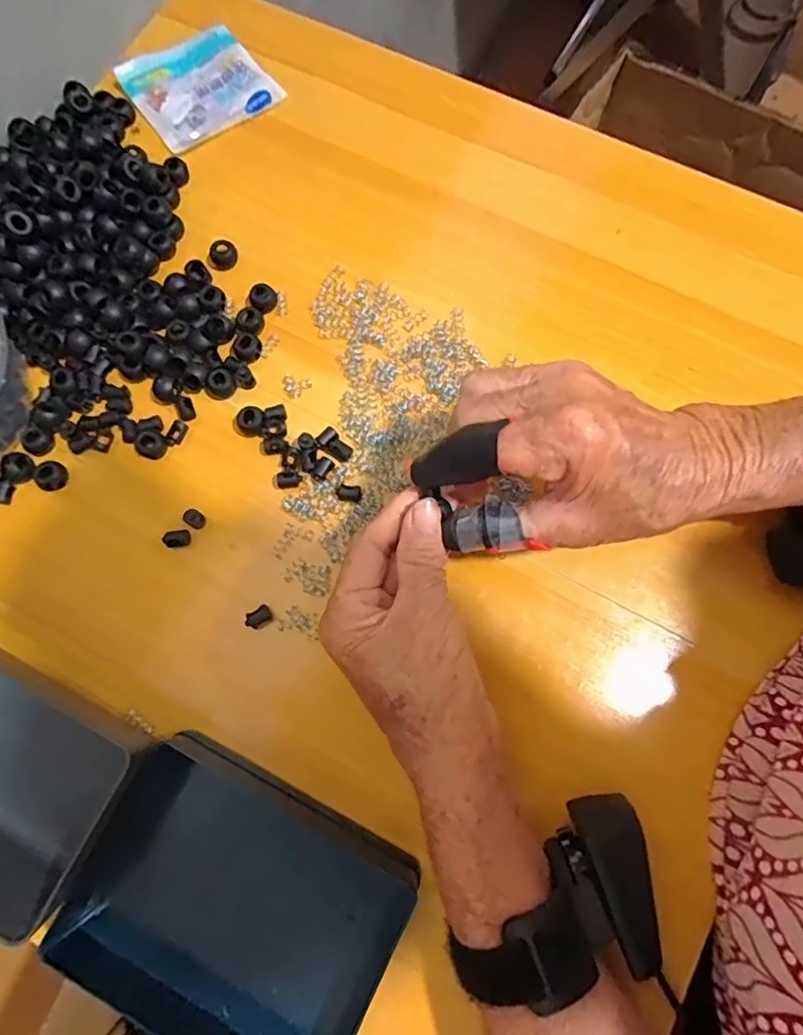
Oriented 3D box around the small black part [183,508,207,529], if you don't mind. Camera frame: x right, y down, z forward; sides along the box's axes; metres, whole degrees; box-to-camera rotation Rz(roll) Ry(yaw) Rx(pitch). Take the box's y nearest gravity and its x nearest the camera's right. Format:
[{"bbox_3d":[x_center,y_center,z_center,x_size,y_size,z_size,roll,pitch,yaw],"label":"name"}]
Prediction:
[{"bbox_3d":[-0.122,0.001,0.334,0.012,0.010,0.009,31,79,9],"label":"small black part"}]

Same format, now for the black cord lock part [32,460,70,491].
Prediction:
[{"bbox_3d":[-0.213,-0.025,0.342,0.015,0.010,0.018,16,77,6],"label":"black cord lock part"}]

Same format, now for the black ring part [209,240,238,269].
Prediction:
[{"bbox_3d":[-0.120,-0.177,0.378,0.016,0.008,0.016,0,76,2],"label":"black ring part"}]

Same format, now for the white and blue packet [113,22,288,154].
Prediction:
[{"bbox_3d":[-0.149,-0.318,0.415,0.091,0.004,0.096,-36,78,-7],"label":"white and blue packet"}]

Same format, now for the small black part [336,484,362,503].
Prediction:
[{"bbox_3d":[-0.032,-0.015,0.334,0.016,0.004,0.010,9,77,4],"label":"small black part"}]

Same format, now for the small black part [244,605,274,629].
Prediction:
[{"bbox_3d":[-0.081,0.056,0.318,0.015,0.004,0.010,-33,77,-6],"label":"small black part"}]

